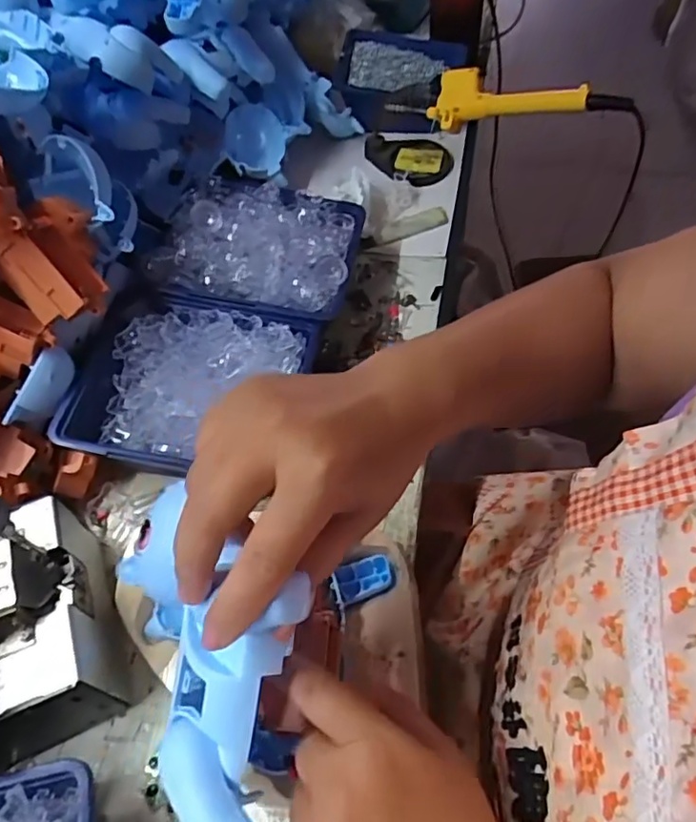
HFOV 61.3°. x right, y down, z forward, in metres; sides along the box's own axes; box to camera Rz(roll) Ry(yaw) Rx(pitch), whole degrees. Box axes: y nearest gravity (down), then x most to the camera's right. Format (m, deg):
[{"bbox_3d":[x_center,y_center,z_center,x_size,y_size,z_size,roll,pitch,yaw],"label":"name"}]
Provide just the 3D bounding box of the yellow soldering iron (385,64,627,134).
[{"bbox_3d":[0.125,-0.268,0.506,0.220,0.047,0.022,23,61,37],"label":"yellow soldering iron"}]

